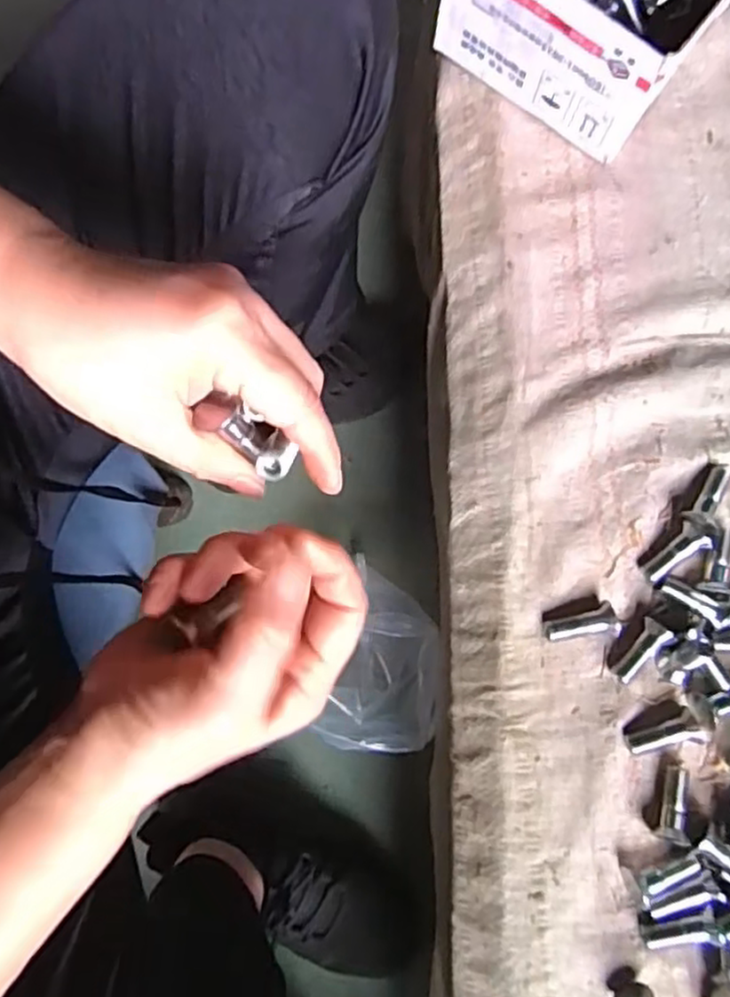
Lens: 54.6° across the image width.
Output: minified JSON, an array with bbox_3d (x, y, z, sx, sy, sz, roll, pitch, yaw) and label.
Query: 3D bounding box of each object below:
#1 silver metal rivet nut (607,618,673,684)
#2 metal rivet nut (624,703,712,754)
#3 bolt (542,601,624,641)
[{"bbox_3d":[0.142,0.079,0.364,0.016,0.014,0.034,43,84,7],"label":"silver metal rivet nut"},{"bbox_3d":[0.150,0.116,0.353,0.039,0.014,0.017,-13,81,-2],"label":"metal rivet nut"},{"bbox_3d":[0.112,0.067,0.366,0.036,0.010,0.017,-18,81,-2],"label":"bolt"}]

